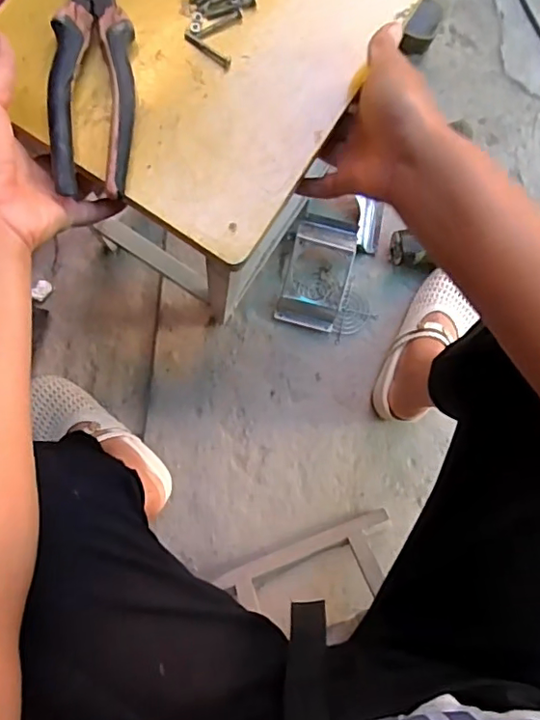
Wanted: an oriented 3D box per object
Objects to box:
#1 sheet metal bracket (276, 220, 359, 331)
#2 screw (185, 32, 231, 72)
[{"bbox_3d":[0.070,-0.124,0.806,0.093,0.051,0.151,13,89,-3],"label":"sheet metal bracket"},{"bbox_3d":[-0.043,-0.218,0.383,0.037,0.004,0.008,34,88,-2],"label":"screw"}]

